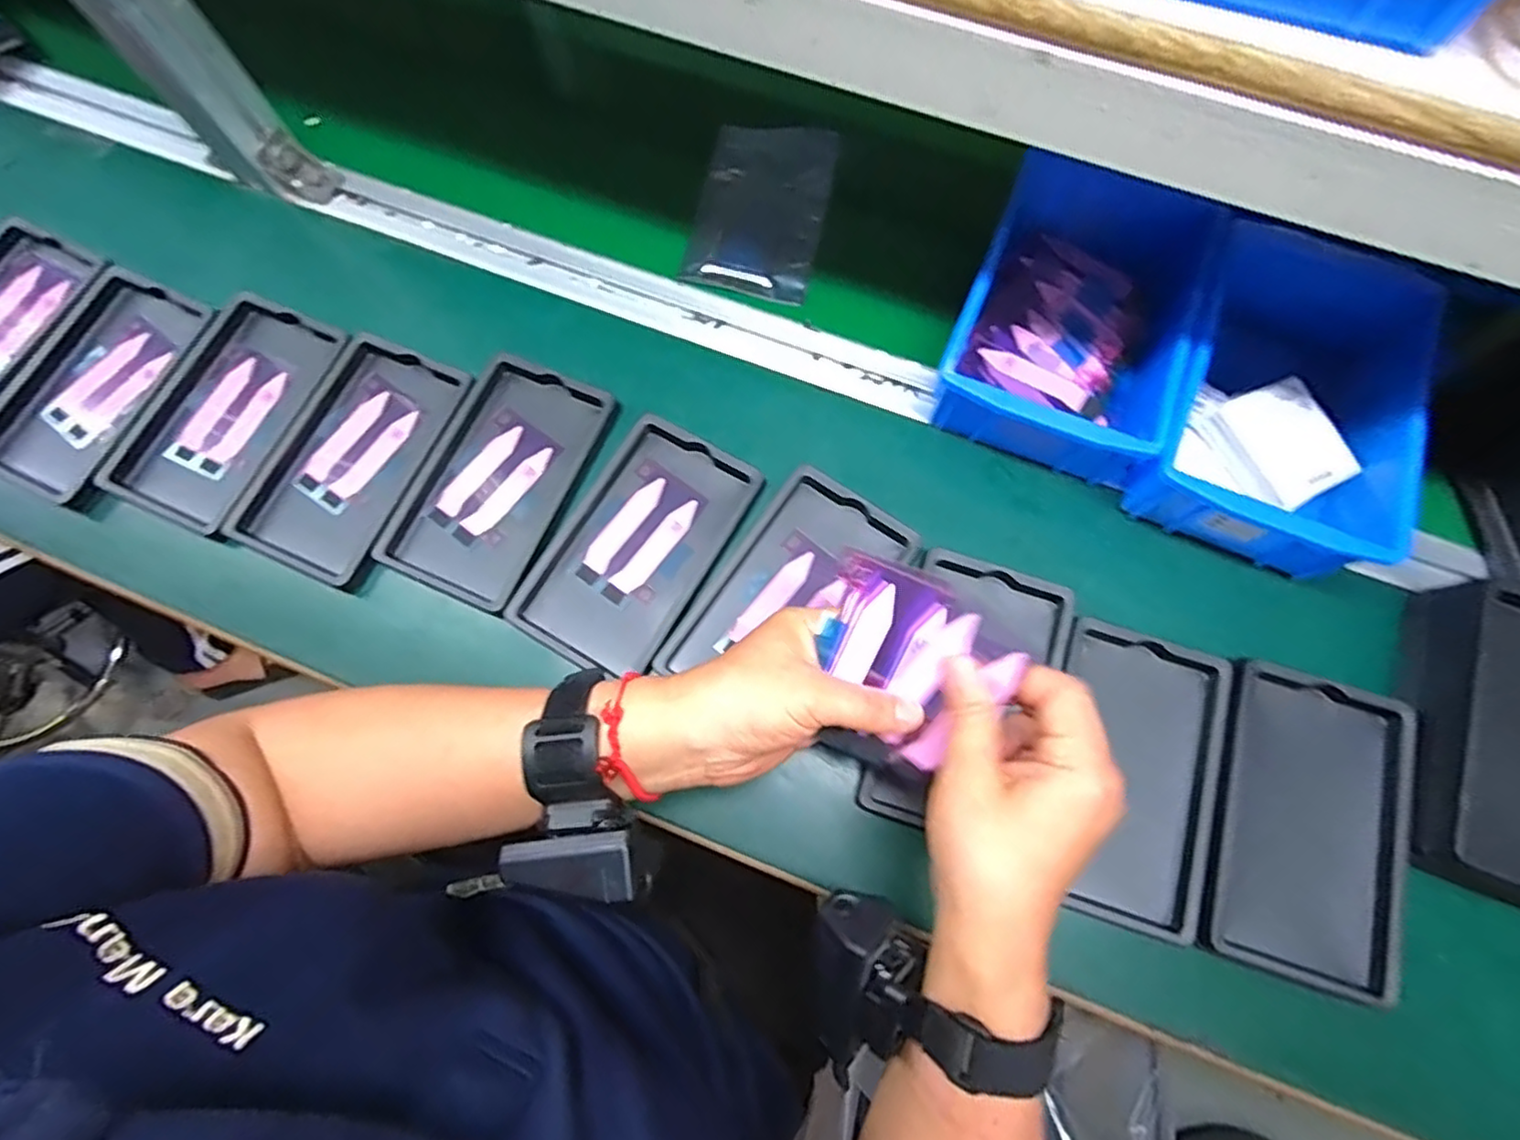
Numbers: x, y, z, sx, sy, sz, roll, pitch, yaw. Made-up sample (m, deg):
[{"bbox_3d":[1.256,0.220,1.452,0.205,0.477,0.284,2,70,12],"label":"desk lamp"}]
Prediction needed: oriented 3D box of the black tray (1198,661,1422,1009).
[{"bbox_3d":[0.303,0.140,0.365,0.098,0.021,0.157,19,74,5],"label":"black tray"}]

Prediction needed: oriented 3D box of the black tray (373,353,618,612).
[{"bbox_3d":[-0.168,-0.060,0.427,0.094,0.015,0.157,24,74,6],"label":"black tray"}]

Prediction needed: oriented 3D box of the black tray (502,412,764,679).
[{"bbox_3d":[-0.076,-0.017,0.414,0.095,0.014,0.158,29,75,8],"label":"black tray"}]

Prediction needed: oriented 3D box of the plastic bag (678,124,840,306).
[{"bbox_3d":[0.002,-0.271,0.497,0.090,0.025,0.149,13,74,3],"label":"plastic bag"}]

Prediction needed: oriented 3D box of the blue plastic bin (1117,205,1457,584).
[{"bbox_3d":[0.319,-0.094,0.413,0.140,0.077,0.177,25,75,6],"label":"blue plastic bin"}]

